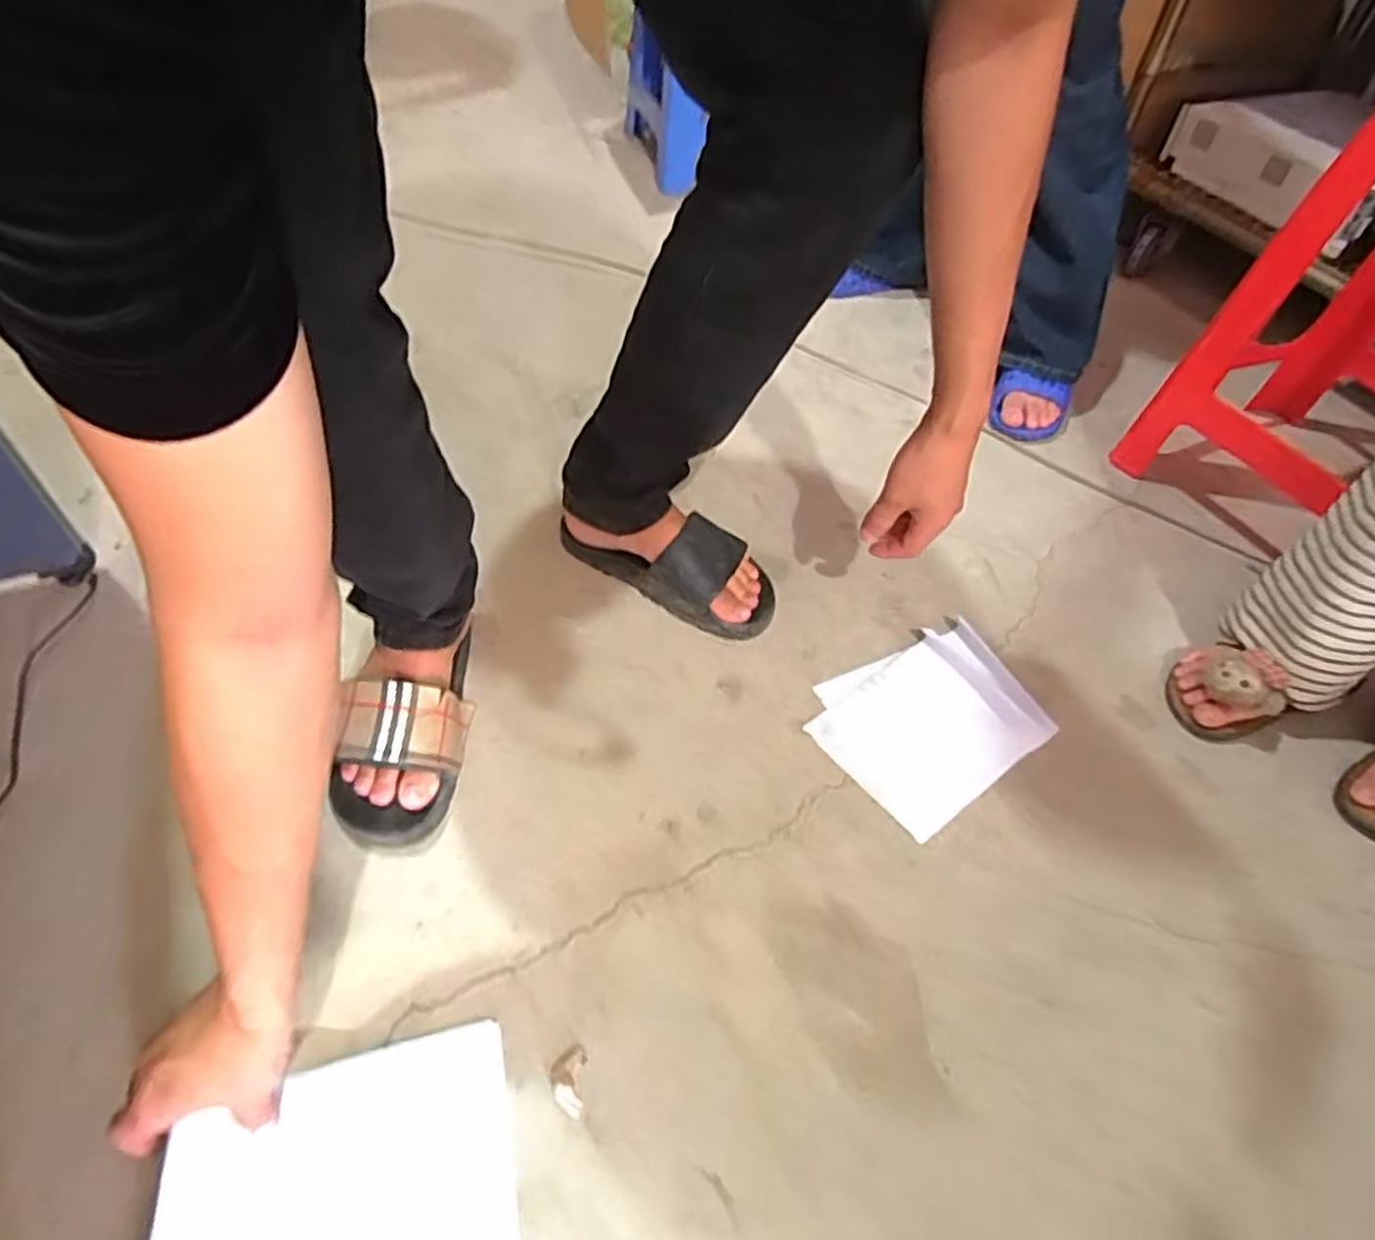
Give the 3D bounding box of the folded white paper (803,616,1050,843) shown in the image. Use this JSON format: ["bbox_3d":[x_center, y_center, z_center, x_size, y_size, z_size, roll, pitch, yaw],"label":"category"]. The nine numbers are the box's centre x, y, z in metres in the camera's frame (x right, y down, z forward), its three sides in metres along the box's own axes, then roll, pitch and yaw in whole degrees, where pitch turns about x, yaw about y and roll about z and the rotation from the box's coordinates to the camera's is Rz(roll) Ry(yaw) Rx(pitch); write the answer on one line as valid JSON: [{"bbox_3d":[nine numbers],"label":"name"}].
[{"bbox_3d":[0.231,0.091,0.746,0.207,0.019,0.162,-29,56,-24],"label":"folded white paper"}]

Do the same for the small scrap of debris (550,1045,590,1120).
[{"bbox_3d":[-0.082,0.315,0.536,0.024,0.006,0.043,3,49,0],"label":"small scrap of debris"}]

